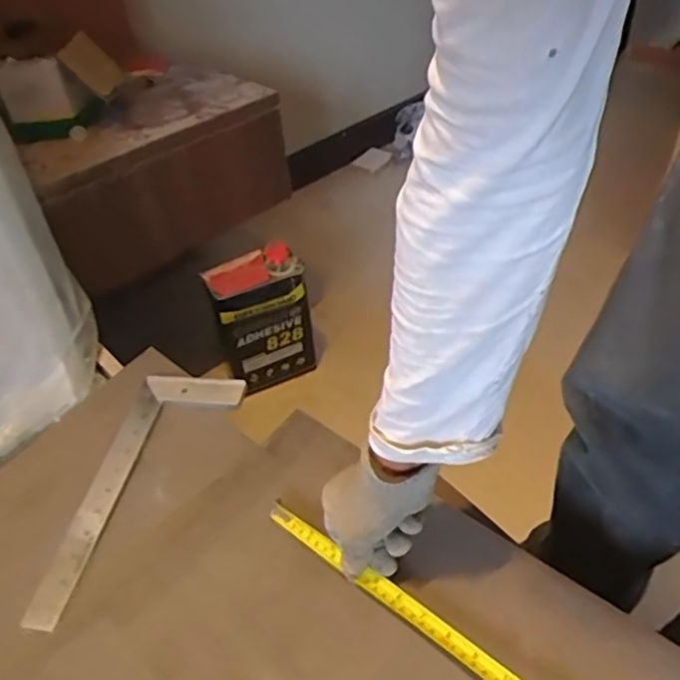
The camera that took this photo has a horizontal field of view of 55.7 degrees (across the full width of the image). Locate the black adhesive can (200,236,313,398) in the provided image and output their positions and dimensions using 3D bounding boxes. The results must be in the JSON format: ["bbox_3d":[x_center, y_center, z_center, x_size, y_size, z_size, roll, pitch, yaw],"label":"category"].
[{"bbox_3d":[-0.146,-0.035,1.220,0.173,0.254,0.088,-16,43,-12],"label":"black adhesive can"}]

